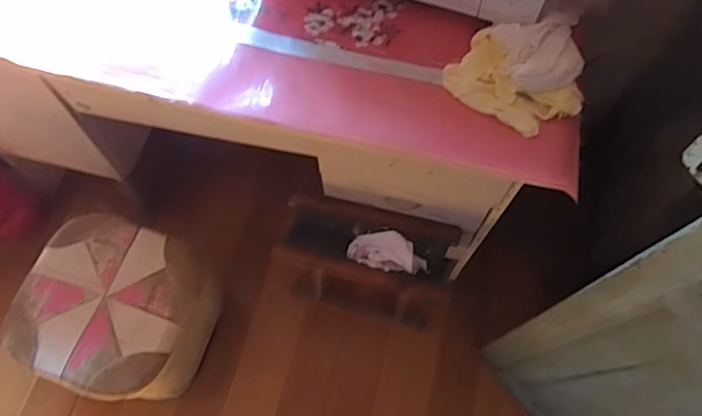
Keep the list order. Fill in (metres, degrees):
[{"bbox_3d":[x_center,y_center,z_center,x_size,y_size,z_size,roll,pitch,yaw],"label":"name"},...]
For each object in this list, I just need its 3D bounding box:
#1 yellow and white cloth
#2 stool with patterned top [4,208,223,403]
[{"bbox_3d":[0.250,-0.206,0.740,0.187,0.053,0.177,29,70,11],"label":"yellow and white cloth"},{"bbox_3d":[-0.496,0.246,1.183,0.350,0.298,0.336,18,68,7],"label":"stool with patterned top"}]

